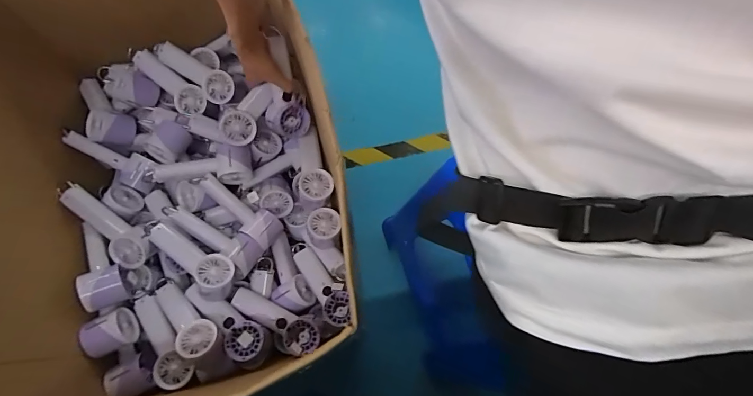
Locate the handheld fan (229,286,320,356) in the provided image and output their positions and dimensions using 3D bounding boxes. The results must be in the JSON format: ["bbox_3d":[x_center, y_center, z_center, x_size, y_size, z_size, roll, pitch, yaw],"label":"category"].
[{"bbox_3d":[-0.185,0.225,0.698,0.170,0.033,0.060,26,74,6],"label":"handheld fan"}]

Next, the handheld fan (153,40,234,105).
[{"bbox_3d":[-0.350,-0.248,0.757,0.167,0.041,0.058,37,75,9],"label":"handheld fan"}]

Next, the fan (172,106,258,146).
[{"bbox_3d":[-0.308,-0.136,0.728,0.156,0.051,0.058,10,72,18],"label":"fan"}]

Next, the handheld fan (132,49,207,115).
[{"bbox_3d":[-0.409,-0.226,0.775,0.170,0.061,0.056,40,76,10],"label":"handheld fan"}]

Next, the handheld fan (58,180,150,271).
[{"bbox_3d":[-0.479,0.047,0.691,0.182,0.046,0.063,46,77,-1],"label":"handheld fan"}]

